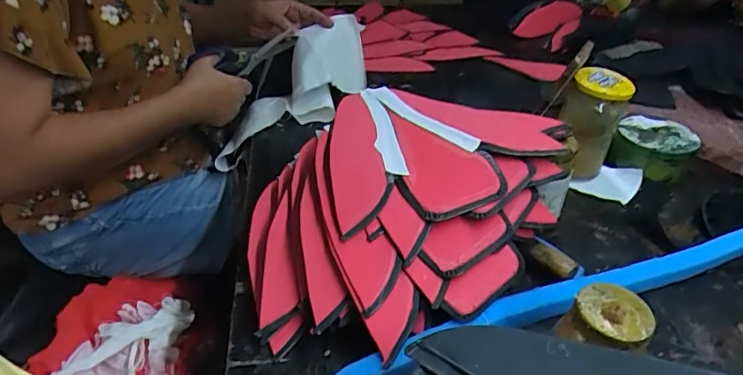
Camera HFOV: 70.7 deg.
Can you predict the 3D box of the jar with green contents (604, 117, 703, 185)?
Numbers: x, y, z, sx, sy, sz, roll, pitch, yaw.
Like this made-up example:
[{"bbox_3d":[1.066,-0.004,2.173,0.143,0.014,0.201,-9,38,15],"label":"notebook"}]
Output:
[{"bbox_3d":[0.376,-0.050,0.703,0.094,0.056,0.094,3,35,-2],"label":"jar with green contents"}]

